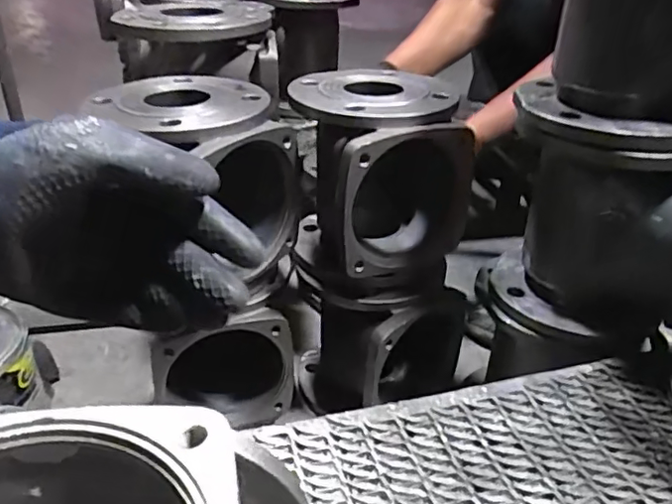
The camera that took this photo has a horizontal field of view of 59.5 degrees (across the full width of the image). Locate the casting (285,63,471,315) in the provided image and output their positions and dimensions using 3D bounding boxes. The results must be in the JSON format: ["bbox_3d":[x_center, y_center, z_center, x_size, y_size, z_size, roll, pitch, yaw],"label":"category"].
[{"bbox_3d":[0.041,-0.068,0.652,0.157,0.220,0.158,-11,34,-21],"label":"casting"}]

